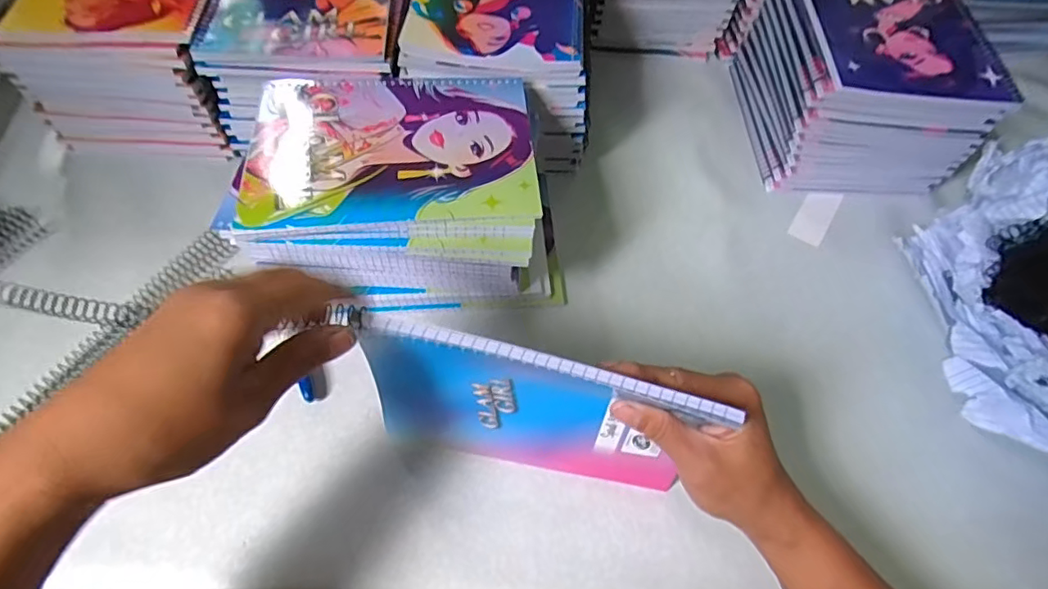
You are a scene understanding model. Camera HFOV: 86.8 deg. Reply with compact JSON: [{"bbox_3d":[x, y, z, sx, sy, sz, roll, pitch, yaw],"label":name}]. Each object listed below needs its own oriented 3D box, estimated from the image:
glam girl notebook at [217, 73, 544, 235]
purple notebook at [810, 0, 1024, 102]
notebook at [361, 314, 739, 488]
[{"bbox_3d":[-0.094,-0.107,0.395,0.199,0.007,0.145,-2,58,-6],"label":"glam girl notebook"},{"bbox_3d":[0.332,-0.245,0.492,0.145,0.005,0.204,6,57,-1],"label":"purple notebook"},{"bbox_3d":[0.002,0.070,0.327,0.187,0.139,0.016,11,57,3],"label":"notebook"}]

